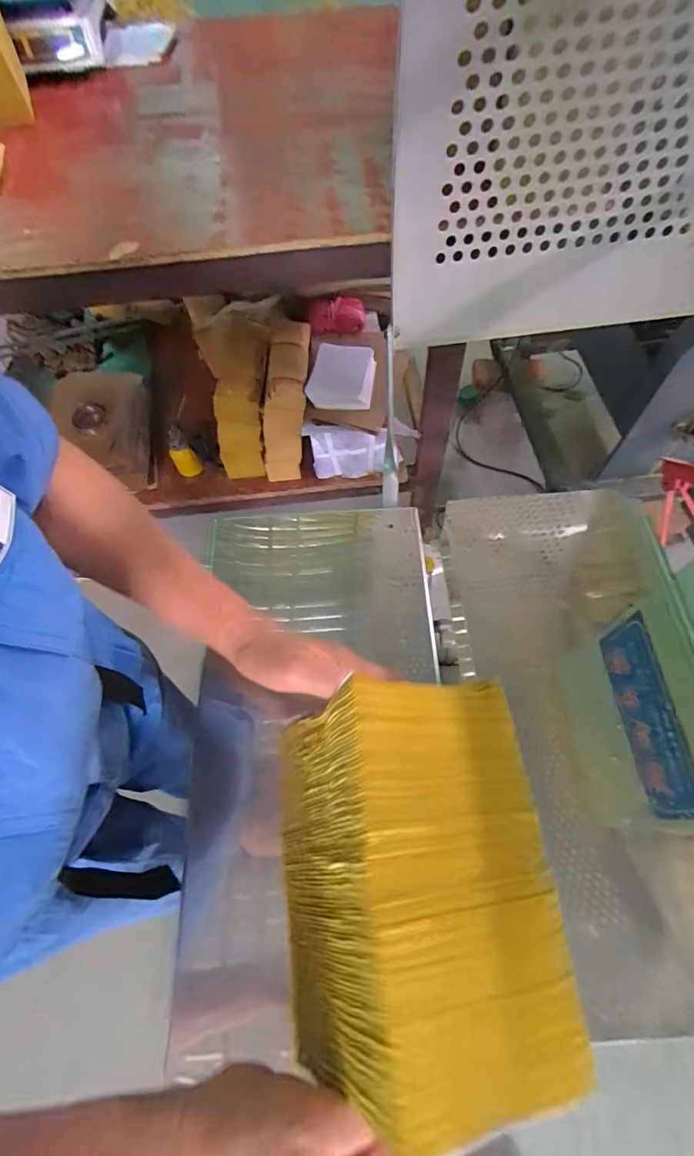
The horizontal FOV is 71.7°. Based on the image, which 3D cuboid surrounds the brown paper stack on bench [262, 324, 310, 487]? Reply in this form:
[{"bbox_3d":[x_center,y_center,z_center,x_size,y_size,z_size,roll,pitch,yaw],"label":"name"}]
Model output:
[{"bbox_3d":[-0.129,-0.388,1.056,0.102,0.208,0.258,1,64,3],"label":"brown paper stack on bench"}]

